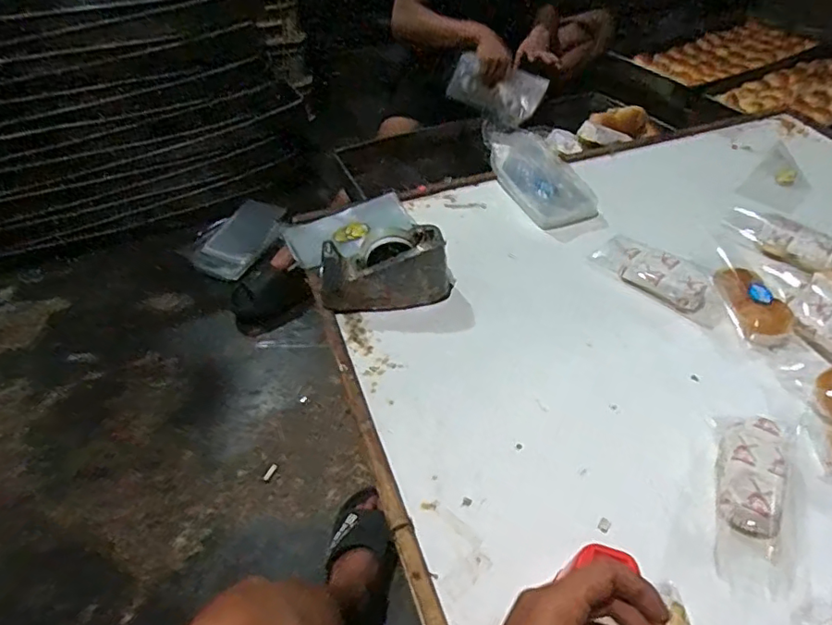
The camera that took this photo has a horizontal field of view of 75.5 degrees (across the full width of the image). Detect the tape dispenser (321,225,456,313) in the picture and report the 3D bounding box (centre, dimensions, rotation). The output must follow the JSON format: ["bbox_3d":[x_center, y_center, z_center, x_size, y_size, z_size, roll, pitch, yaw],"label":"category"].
[{"bbox_3d":[-0.045,-0.060,0.842,0.200,0.108,0.079,-16,49,-14],"label":"tape dispenser"}]

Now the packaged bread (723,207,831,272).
[{"bbox_3d":[0.629,-0.122,0.924,0.102,0.048,0.204,-33,55,-27],"label":"packaged bread"}]

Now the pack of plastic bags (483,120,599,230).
[{"bbox_3d":[0.242,-0.272,1.053,0.139,0.077,0.252,-16,49,-14],"label":"pack of plastic bags"}]

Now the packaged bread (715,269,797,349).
[{"bbox_3d":[0.509,-0.013,0.816,0.083,0.040,0.142,-9,47,-8],"label":"packaged bread"}]

